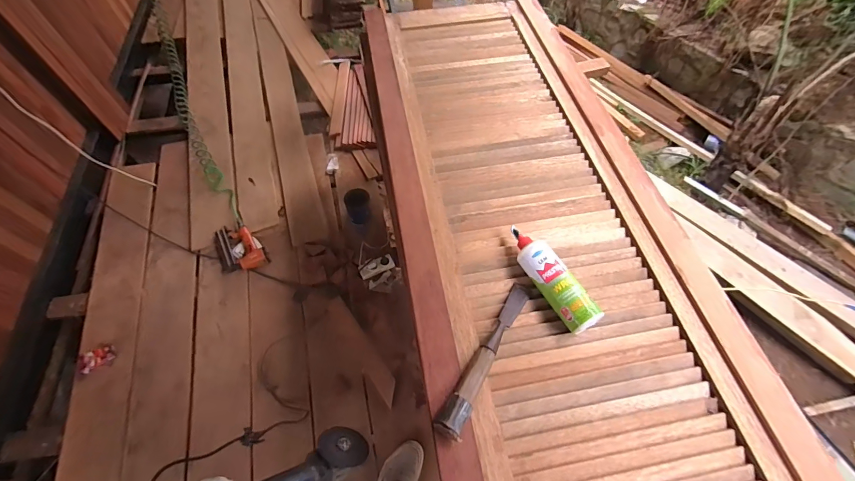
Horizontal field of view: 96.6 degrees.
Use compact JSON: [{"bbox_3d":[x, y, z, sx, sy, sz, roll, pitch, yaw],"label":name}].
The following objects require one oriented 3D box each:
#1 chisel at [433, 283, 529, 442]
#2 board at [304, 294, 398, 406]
[{"bbox_3d":[0.106,0.201,0.674,0.042,0.038,0.310,29,53,14],"label":"chisel"},{"bbox_3d":[-0.268,0.362,1.408,0.096,0.032,0.506,-37,68,-19],"label":"board"}]

